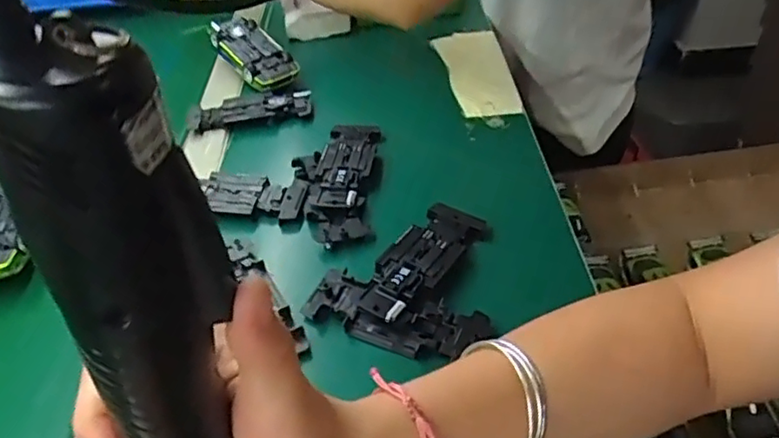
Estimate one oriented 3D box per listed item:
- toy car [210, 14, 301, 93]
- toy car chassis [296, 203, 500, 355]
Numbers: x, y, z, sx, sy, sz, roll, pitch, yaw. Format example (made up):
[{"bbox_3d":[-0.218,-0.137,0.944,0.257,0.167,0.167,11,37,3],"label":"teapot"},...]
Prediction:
[{"bbox_3d":[-0.153,-0.188,0.707,0.056,0.025,0.129,-30,60,-27],"label":"toy car"},{"bbox_3d":[0.022,0.037,0.455,0.122,0.019,0.136,15,44,22],"label":"toy car chassis"}]

